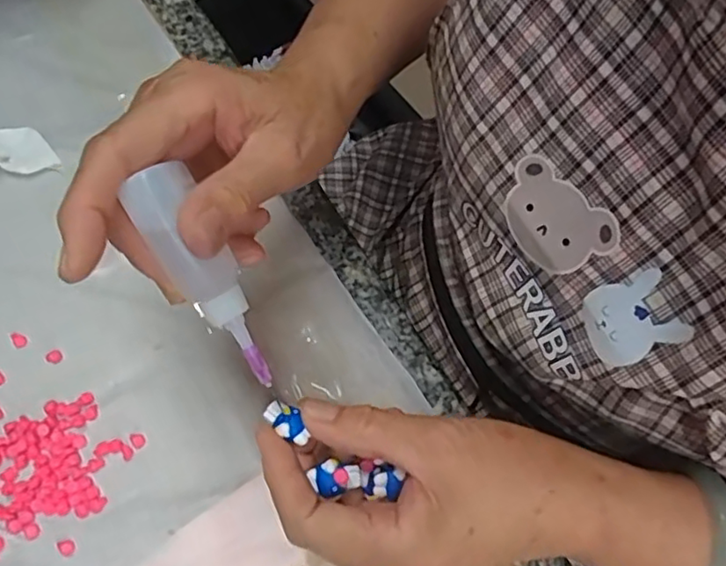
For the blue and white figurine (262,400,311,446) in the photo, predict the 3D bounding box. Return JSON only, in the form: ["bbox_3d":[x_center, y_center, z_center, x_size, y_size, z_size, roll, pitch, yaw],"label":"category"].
[{"bbox_3d":[-0.031,0.058,0.254,0.022,0.005,0.011,38,69,20],"label":"blue and white figurine"}]

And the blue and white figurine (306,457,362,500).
[{"bbox_3d":[-0.011,0.079,0.251,0.019,0.007,0.014,-21,67,-11],"label":"blue and white figurine"}]

